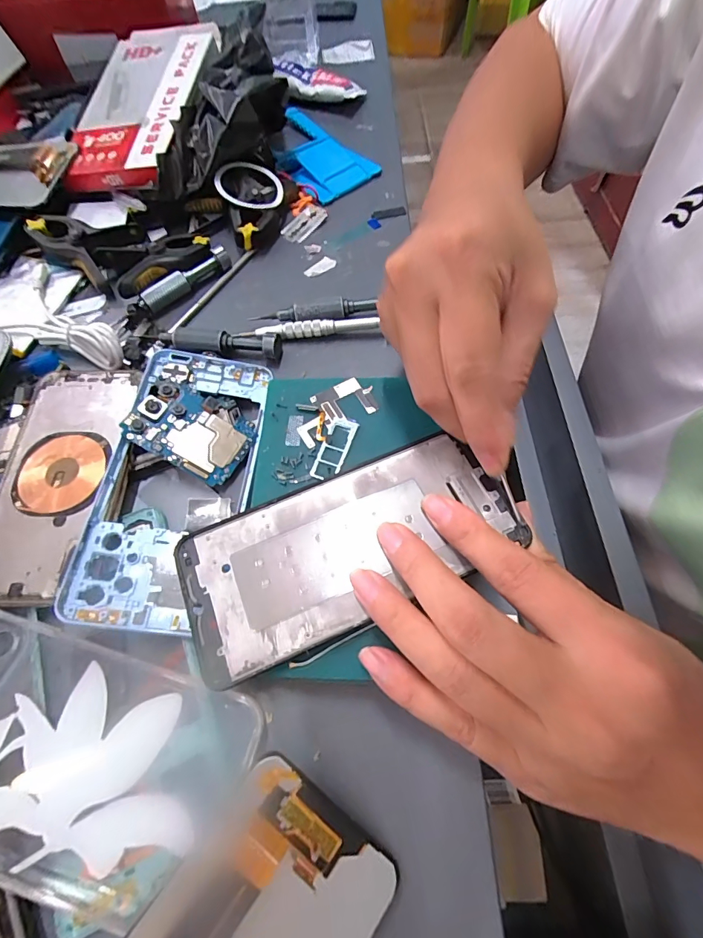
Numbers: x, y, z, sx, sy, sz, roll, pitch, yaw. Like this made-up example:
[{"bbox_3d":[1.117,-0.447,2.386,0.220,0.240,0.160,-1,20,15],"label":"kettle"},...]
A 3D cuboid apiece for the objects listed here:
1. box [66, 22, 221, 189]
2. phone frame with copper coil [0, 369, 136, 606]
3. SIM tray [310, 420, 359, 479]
[{"bbox_3d":[-0.182,-0.323,0.361,0.099,0.024,0.200,1,71,12],"label":"box"},{"bbox_3d":[-0.166,0.002,0.234,0.064,0.011,0.137,-2,61,2],"label":"phone frame with copper coil"},{"bbox_3d":[-0.010,-0.013,0.232,0.016,0.004,0.040,18,64,13],"label":"SIM tray"}]

